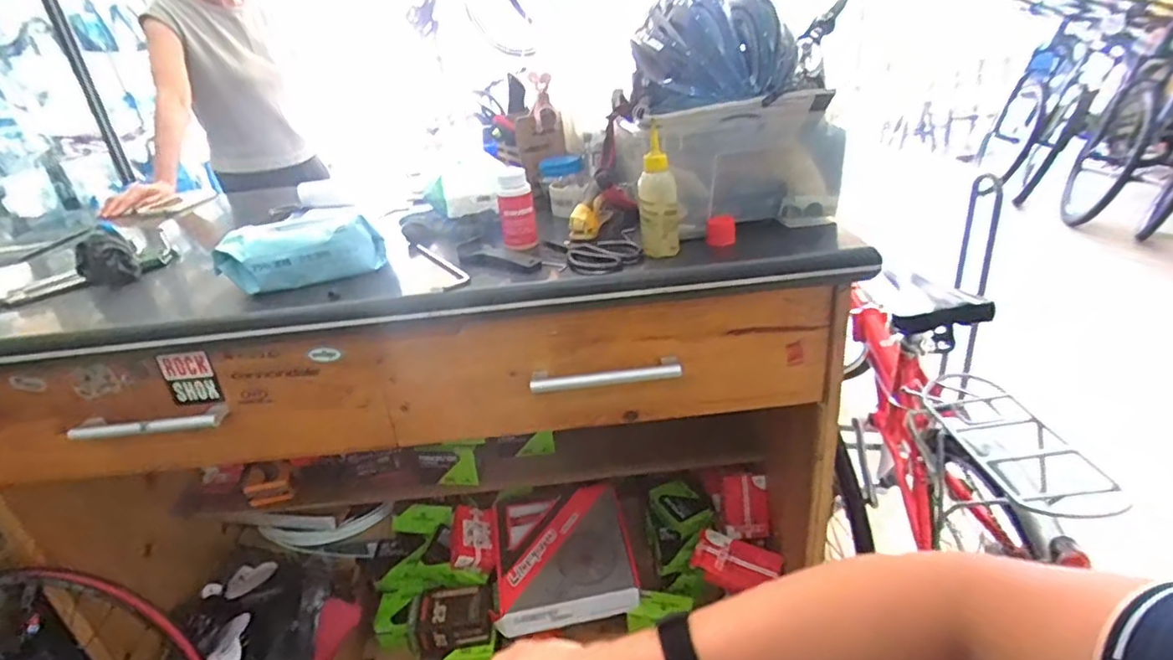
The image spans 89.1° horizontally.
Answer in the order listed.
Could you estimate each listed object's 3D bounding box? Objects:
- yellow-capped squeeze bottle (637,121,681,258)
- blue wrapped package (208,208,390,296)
[{"bbox_3d":[0.081,-0.152,0.666,0.042,0.131,0.033,-2,26,9],"label":"yellow-capped squeeze bottle"},{"bbox_3d":[-0.344,-0.099,0.728,0.184,0.071,0.078,-13,26,-14],"label":"blue wrapped package"}]

